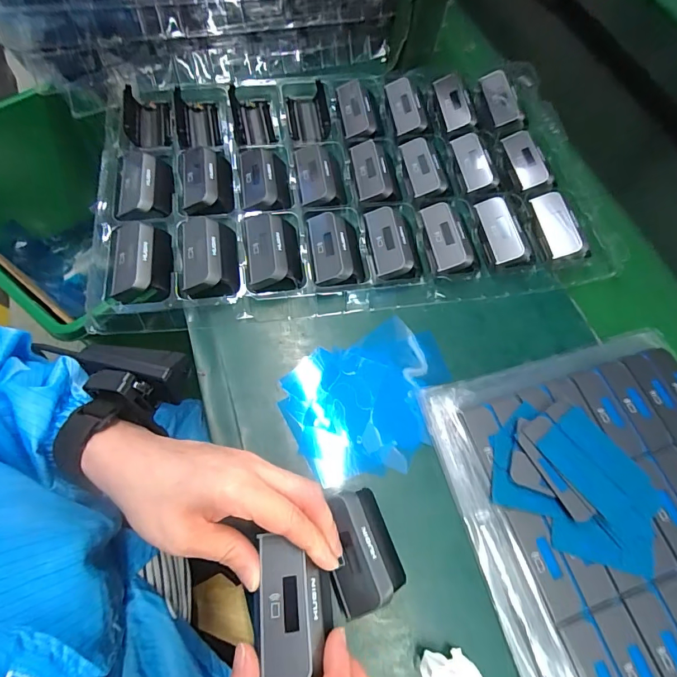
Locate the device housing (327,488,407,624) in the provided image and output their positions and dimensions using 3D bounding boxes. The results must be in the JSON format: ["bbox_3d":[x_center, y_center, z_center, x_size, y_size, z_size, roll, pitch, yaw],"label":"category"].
[{"bbox_3d":[0.015,0.145,0.283,0.048,0.026,0.071,-18,67,-11],"label":"device housing"}]

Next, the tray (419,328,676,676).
[{"bbox_3d":[0.218,0.134,0.301,0.239,0.027,0.264,-14,67,-9],"label":"tray"}]

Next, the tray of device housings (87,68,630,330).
[{"bbox_3d":[0.006,-0.170,0.428,0.486,0.034,0.306,-7,66,-7],"label":"tray of device housings"}]

